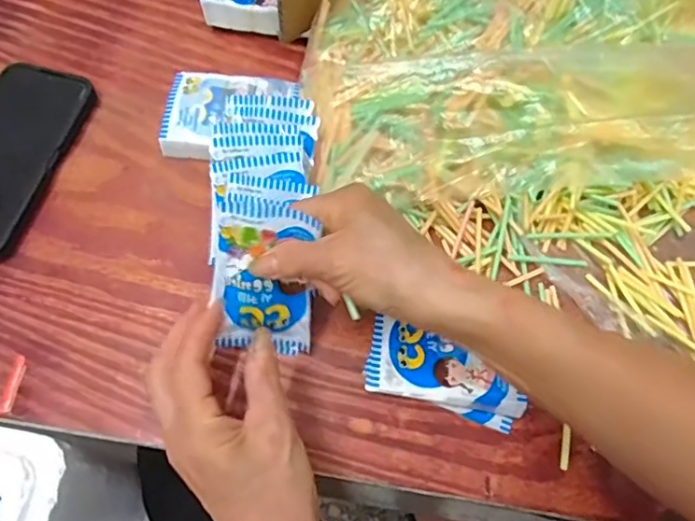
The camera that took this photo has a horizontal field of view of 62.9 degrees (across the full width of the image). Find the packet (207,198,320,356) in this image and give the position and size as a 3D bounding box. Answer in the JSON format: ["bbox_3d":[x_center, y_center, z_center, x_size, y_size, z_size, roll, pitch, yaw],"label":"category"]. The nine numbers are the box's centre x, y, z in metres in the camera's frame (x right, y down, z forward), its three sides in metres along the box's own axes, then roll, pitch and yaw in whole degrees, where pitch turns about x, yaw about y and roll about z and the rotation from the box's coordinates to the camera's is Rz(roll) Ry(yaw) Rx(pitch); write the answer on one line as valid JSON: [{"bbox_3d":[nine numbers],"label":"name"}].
[{"bbox_3d":[-0.053,0.013,0.363,0.062,0.108,0.008,2,29,-5],"label":"packet"}]

